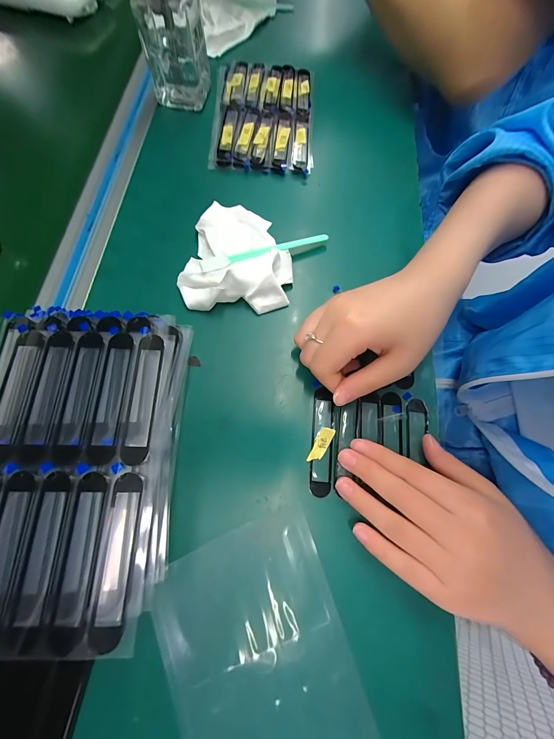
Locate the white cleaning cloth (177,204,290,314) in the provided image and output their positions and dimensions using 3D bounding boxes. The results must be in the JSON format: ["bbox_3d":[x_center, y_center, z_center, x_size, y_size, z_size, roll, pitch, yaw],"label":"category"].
[{"bbox_3d":[-0.035,-0.105,0.260,0.093,0.023,0.108,2,71,-4],"label":"white cleaning cloth"}]

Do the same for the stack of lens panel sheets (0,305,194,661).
[{"bbox_3d":[-0.123,0.052,0.192,0.117,0.053,0.194,2,71,-4],"label":"stack of lens panel sheets"}]

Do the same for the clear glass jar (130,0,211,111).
[{"bbox_3d":[-0.105,-0.335,0.300,0.059,0.091,0.041,2,71,-4],"label":"clear glass jar"}]

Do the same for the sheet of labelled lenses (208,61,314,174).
[{"bbox_3d":[-0.015,-0.289,0.331,0.108,0.009,0.158,3,70,-3],"label":"sheet of labelled lenses"}]

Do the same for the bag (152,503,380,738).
[{"bbox_3d":[-0.006,0.186,0.177,0.105,0.006,0.162,-18,73,-10],"label":"bag"}]

